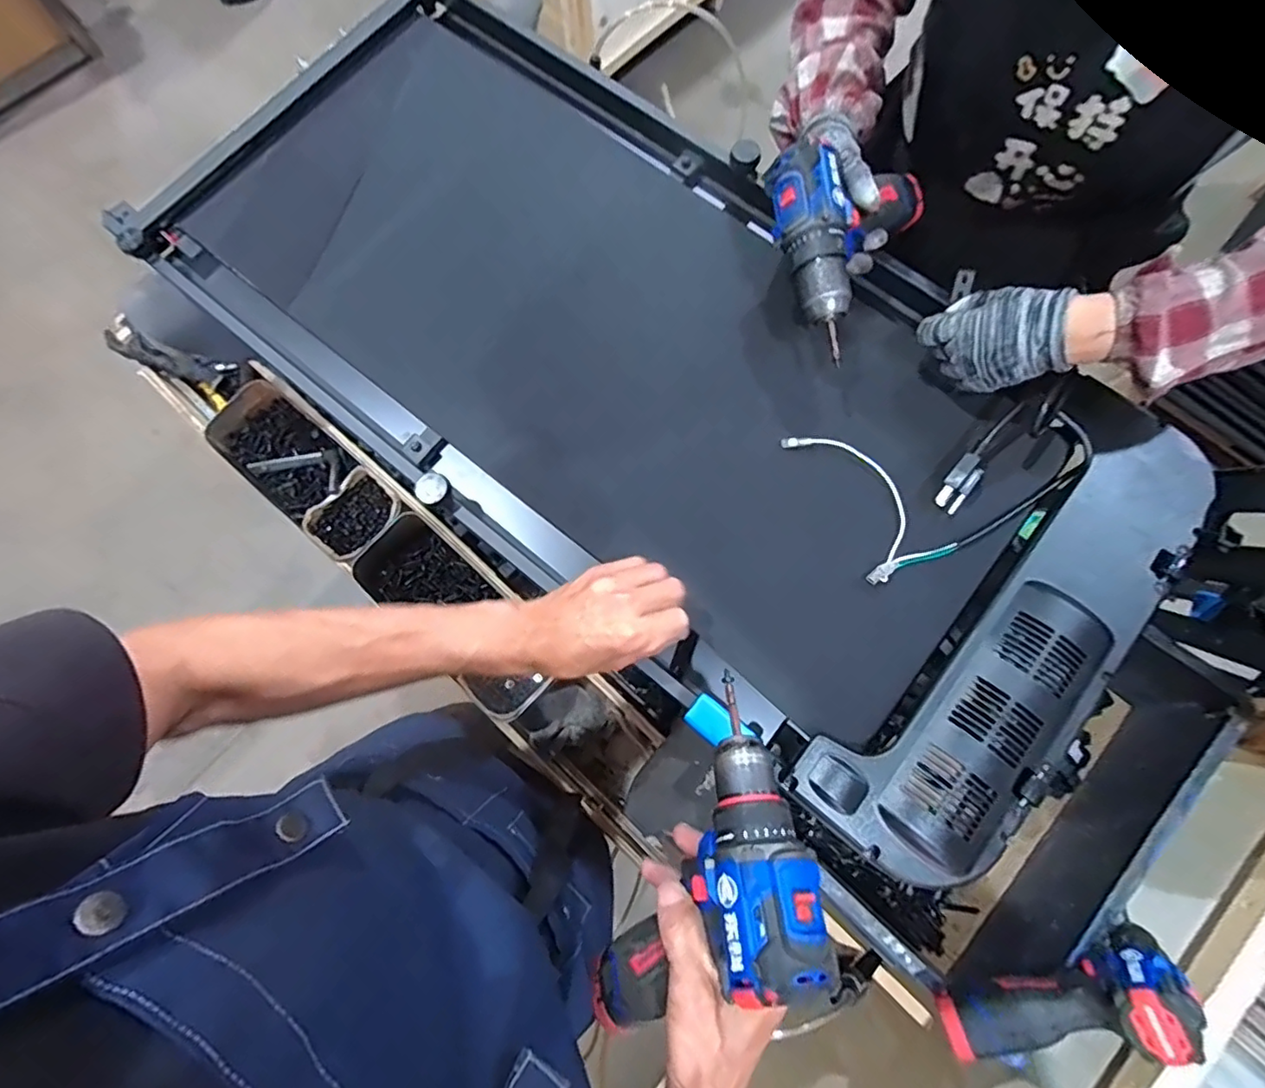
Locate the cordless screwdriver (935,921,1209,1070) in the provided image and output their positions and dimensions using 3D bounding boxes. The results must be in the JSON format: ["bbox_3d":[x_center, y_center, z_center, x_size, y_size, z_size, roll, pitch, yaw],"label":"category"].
[{"bbox_3d":[0.397,0.428,0.534,0.203,0.115,0.070,-29,77,18],"label":"cordless screwdriver"}]

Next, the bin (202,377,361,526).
[{"bbox_3d":[-0.523,-0.135,0.869,0.225,0.054,0.129,40,81,9],"label":"bin"}]

